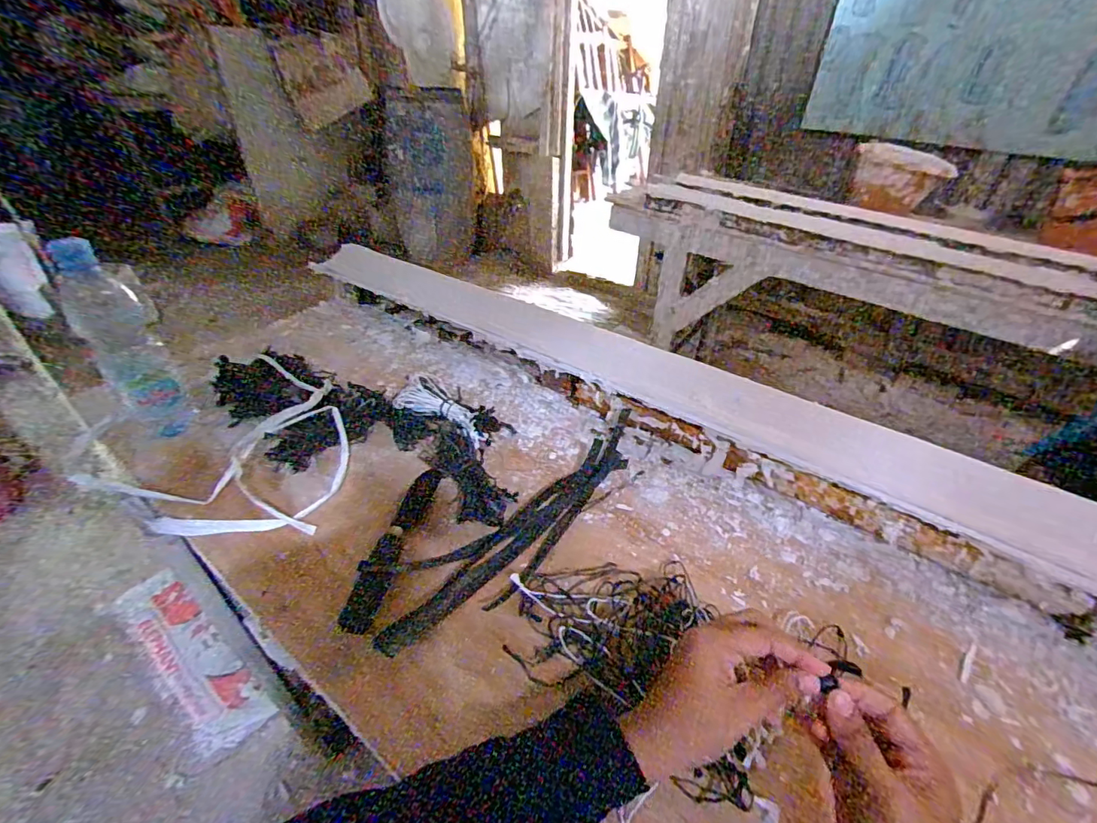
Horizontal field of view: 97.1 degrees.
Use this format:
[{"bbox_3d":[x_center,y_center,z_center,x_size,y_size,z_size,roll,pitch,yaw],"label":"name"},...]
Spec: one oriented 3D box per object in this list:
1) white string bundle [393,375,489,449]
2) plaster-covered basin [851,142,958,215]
[{"bbox_3d":[-0.134,-0.002,0.640,0.141,0.045,0.063,21,42,22],"label":"white string bundle"},{"bbox_3d":[0.993,-0.651,1.357,0.187,0.146,0.204,0,38,-3],"label":"plaster-covered basin"}]

